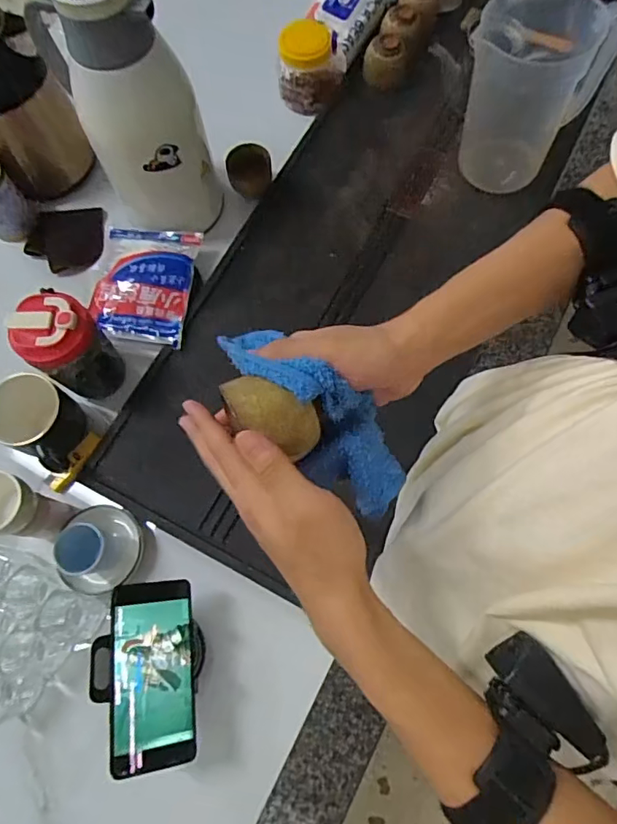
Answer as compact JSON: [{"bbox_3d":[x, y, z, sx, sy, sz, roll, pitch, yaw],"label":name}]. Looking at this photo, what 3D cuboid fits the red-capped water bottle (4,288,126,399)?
[{"bbox_3d":[-0.277,-0.071,0.618,0.072,0.145,0.079,-1,71,2],"label":"red-capped water bottle"}]

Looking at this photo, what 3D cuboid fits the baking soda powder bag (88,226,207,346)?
[{"bbox_3d":[-0.222,-0.175,0.704,0.125,0.015,0.166,7,71,4],"label":"baking soda powder bag"}]

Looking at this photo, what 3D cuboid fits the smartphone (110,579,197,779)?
[{"bbox_3d":[-0.150,0.250,0.504,0.076,0.007,0.163,3,69,-26],"label":"smartphone"}]

